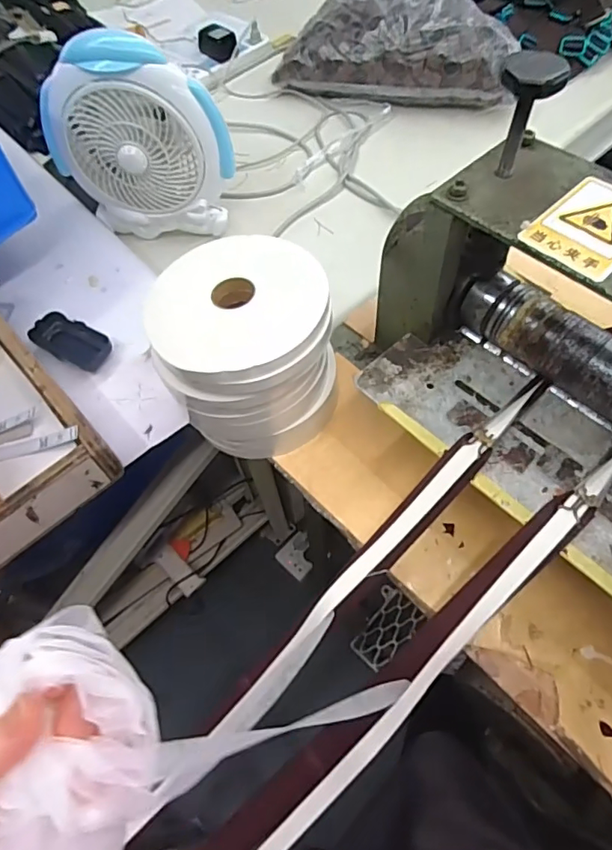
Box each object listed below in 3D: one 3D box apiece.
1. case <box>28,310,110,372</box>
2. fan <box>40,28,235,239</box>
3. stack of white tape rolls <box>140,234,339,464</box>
[{"bbox_3d":[-0.292,-0.106,0.657,0.103,0.020,0.050,25,65,17],"label":"case"},{"bbox_3d":[-0.229,-0.386,0.736,0.248,0.249,0.085,11,61,10],"label":"fan"},{"bbox_3d":[-0.055,-0.067,0.536,0.163,0.172,0.153,-7,60,0],"label":"stack of white tape rolls"}]

